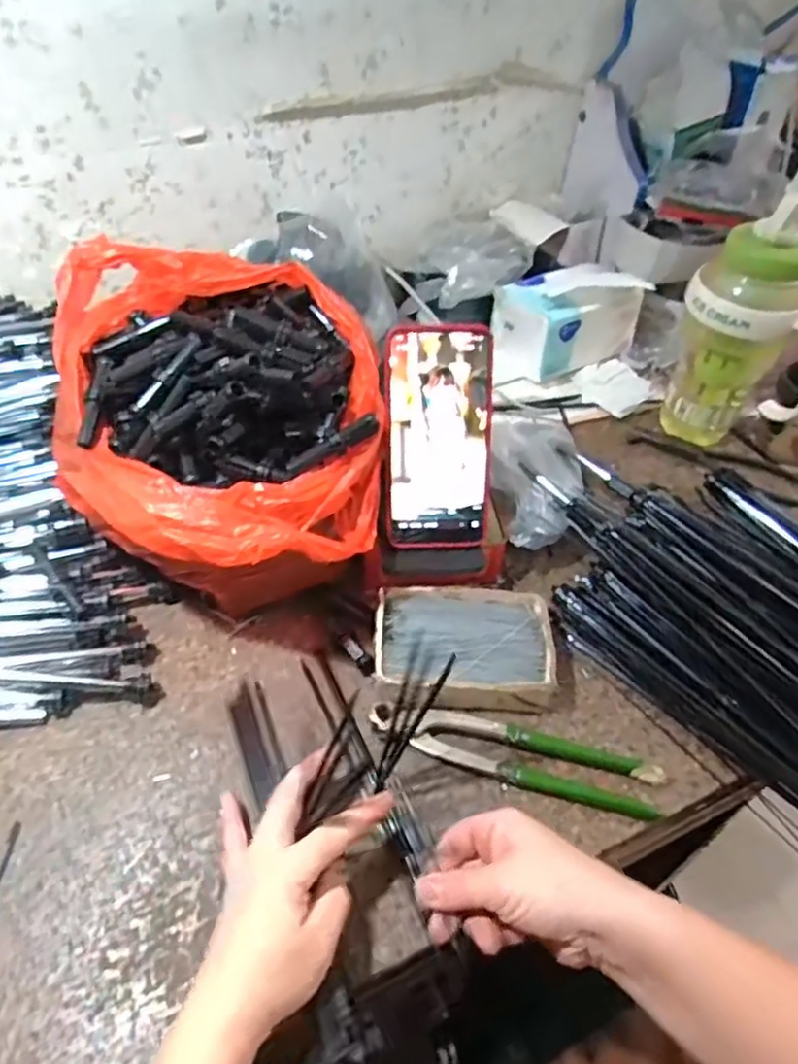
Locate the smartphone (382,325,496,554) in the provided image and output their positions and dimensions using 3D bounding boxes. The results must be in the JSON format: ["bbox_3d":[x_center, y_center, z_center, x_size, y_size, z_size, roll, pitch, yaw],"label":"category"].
[{"bbox_3d":[0.029,-0.066,0.492,0.078,0.160,0.007,-2,18,-2],"label":"smartphone"}]

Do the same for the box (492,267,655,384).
[{"bbox_3d":[0.186,-0.236,0.752,0.146,0.107,0.090,-25,51,-23],"label":"box"}]

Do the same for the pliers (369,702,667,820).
[{"bbox_3d":[0.079,0.149,0.458,0.195,0.023,0.044,11,47,10],"label":"pliers"}]

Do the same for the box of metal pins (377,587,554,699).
[{"bbox_3d":[0.049,0.088,0.501,0.129,0.037,0.090,1,46,0],"label":"box of metal pins"}]

